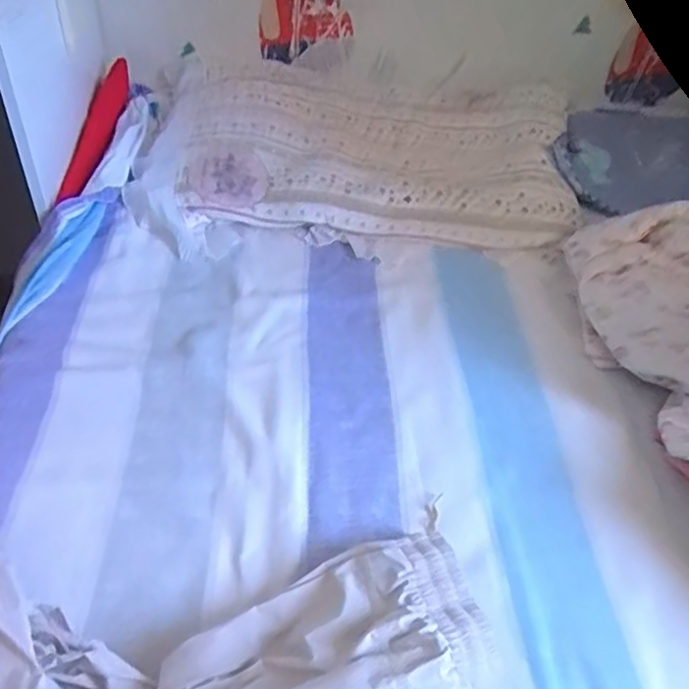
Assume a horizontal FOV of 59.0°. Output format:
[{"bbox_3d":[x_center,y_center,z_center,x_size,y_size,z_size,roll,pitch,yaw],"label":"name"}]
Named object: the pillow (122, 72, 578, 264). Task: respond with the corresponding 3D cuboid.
[{"bbox_3d":[0.026,-0.353,1.111,0.774,0.123,0.475,-2,46,-8],"label":"pillow"}]

